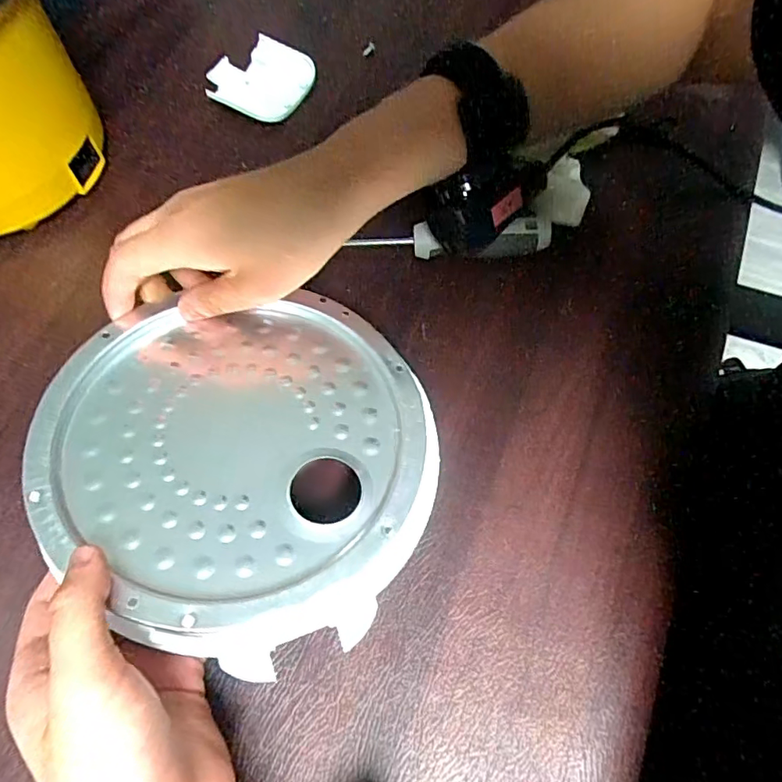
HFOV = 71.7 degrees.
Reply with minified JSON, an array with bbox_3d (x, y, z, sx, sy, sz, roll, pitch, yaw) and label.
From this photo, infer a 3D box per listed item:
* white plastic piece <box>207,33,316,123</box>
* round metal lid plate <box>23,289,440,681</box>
[{"bbox_3d":[-0.109,-0.259,0.447,0.093,0.010,0.064,33,85,18],"label":"white plastic piece"},{"bbox_3d":[-0.072,0.026,0.274,0.188,0.025,0.176,3,58,-5],"label":"round metal lid plate"}]

